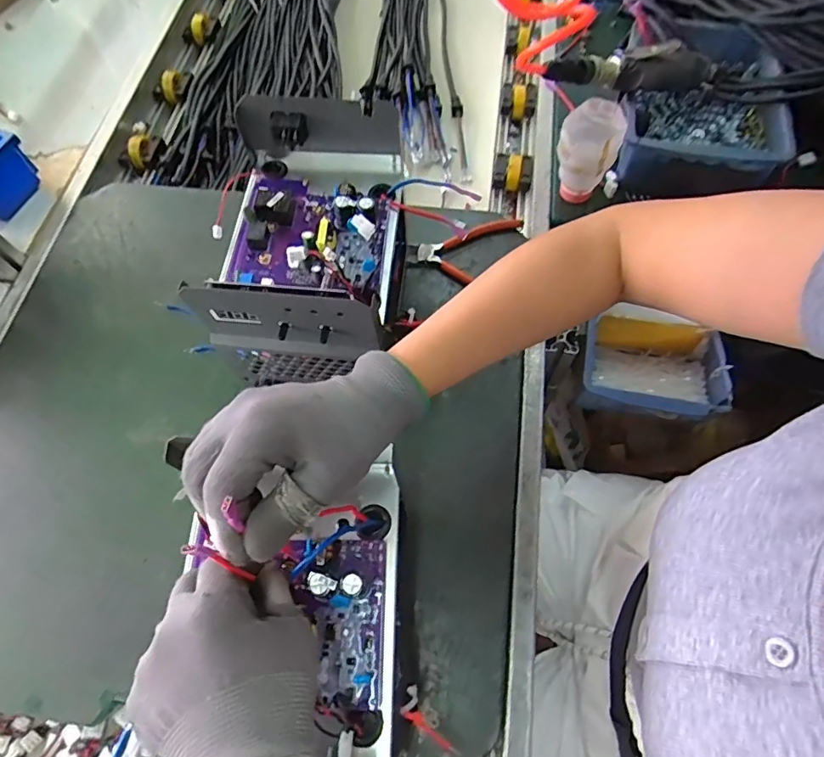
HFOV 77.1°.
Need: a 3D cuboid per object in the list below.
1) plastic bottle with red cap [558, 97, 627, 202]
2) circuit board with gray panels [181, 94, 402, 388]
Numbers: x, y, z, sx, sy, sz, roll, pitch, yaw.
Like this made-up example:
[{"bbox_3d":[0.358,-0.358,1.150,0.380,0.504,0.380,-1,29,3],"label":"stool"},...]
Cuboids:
[{"bbox_3d":[0.200,-0.255,0.602,0.065,0.103,0.064,20,67,11],"label":"plastic bottle with red cap"},{"bbox_3d":[-0.090,-0.124,0.476,0.149,0.130,0.219,3,65,4],"label":"circuit board with gray panels"}]

